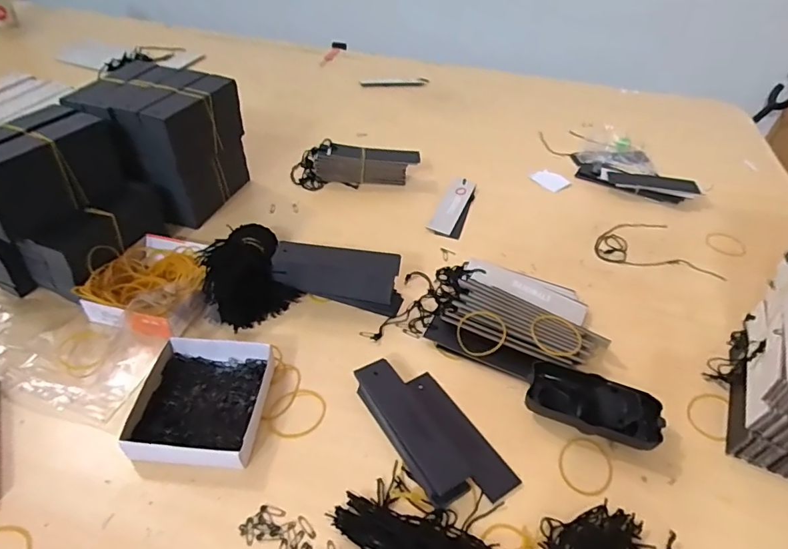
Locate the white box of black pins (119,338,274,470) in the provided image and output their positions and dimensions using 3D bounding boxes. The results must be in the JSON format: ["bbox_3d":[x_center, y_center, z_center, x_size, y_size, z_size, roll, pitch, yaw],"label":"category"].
[{"bbox_3d":[-0.163,0.108,0.415,0.101,0.026,0.112,2,44,-1],"label":"white box of black pins"}]

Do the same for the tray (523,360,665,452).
[{"bbox_3d":[0.173,0.116,0.424,0.110,0.028,0.055,20,46,17],"label":"tray"}]

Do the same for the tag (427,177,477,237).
[{"bbox_3d":[0.083,-0.096,0.666,0.032,0.006,0.132,26,47,7],"label":"tag"}]

